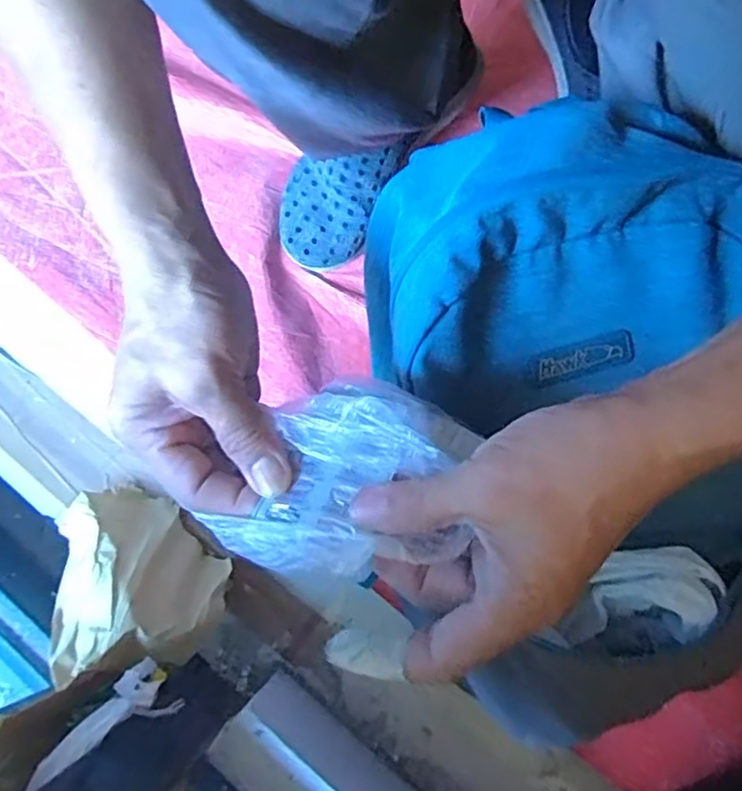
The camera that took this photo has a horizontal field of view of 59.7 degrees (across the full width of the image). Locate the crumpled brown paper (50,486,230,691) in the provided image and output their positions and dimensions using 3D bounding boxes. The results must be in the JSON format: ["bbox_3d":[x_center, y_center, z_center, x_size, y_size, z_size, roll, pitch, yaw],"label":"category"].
[{"bbox_3d":[-0.191,0.147,0.542,0.135,0.037,0.182,0,38,-25],"label":"crumpled brown paper"}]

